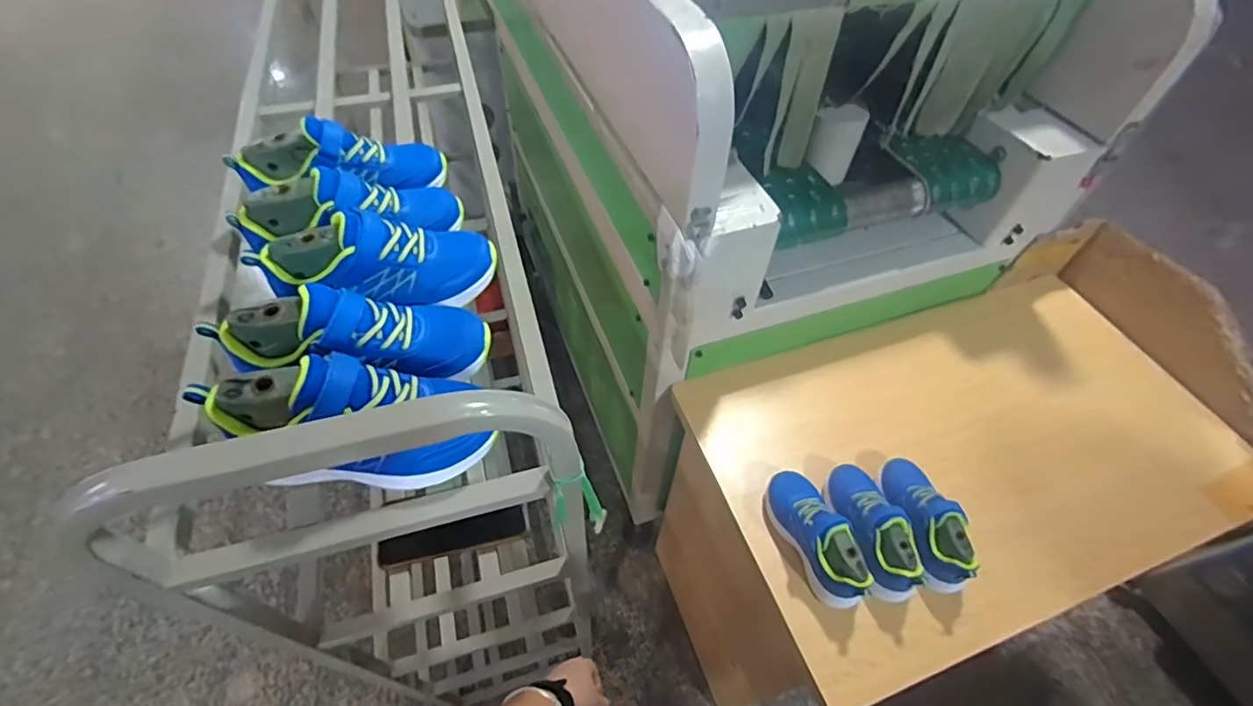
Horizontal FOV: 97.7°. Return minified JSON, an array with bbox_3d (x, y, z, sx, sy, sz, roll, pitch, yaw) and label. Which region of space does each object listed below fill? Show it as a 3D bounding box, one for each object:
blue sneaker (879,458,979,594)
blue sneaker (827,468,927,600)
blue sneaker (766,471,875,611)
[{"bbox_3d":[0.390,0.213,0.711,0.070,0.079,0.172,-6,54,-7],"label":"blue sneaker"},{"bbox_3d":[0.316,0.219,0.700,0.071,0.077,0.172,-9,54,-9],"label":"blue sneaker"},{"bbox_3d":[0.244,0.223,0.689,0.069,0.079,0.172,-18,56,-16],"label":"blue sneaker"}]

